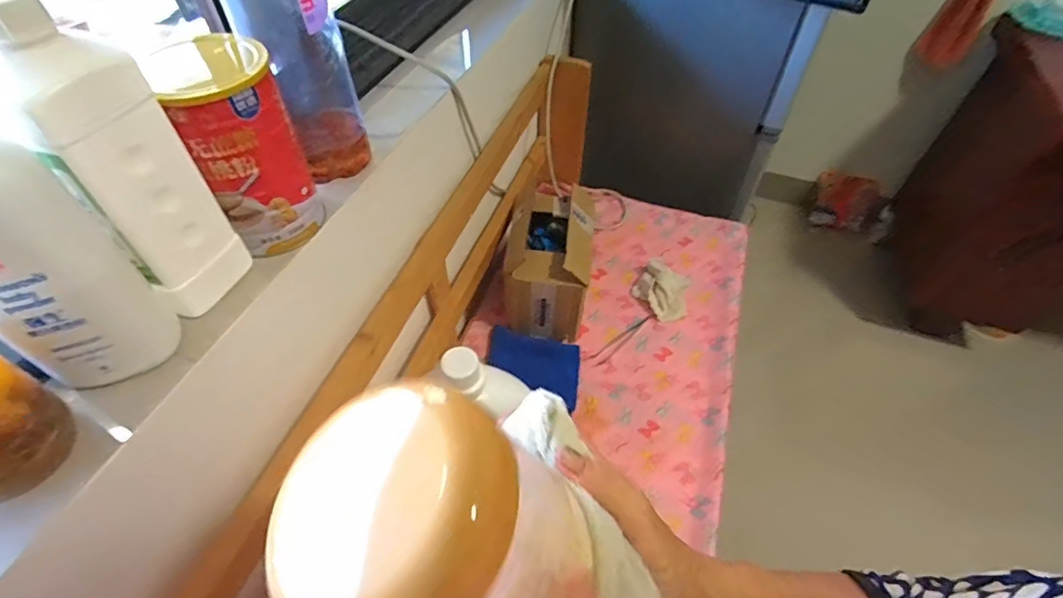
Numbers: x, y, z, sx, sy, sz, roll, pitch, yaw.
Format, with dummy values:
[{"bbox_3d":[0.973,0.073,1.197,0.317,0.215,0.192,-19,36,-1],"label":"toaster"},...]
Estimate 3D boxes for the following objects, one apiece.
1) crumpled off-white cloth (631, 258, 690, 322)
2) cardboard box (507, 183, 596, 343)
[{"bbox_3d":[0.256,-0.013,1.010,0.111,0.046,0.094,23,53,17],"label":"crumpled off-white cloth"},{"bbox_3d":[0.035,-0.067,0.940,0.137,0.198,0.217,8,51,5],"label":"cardboard box"}]

